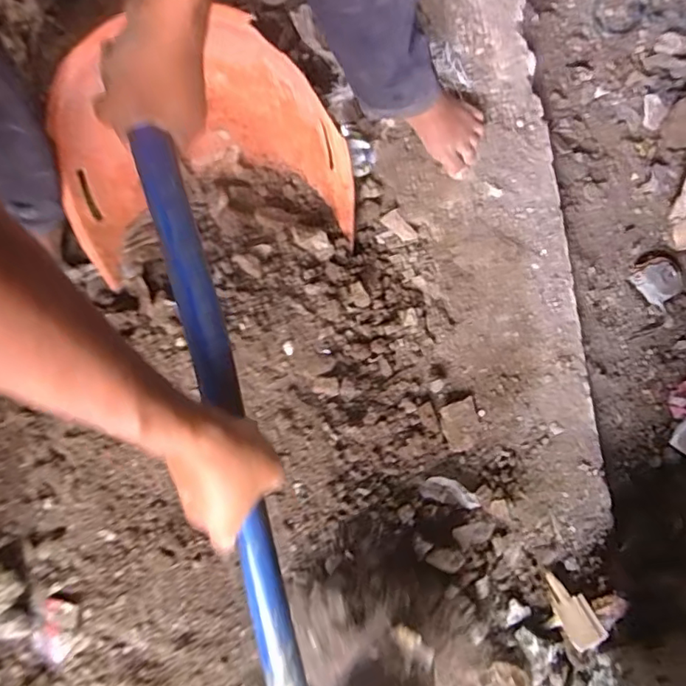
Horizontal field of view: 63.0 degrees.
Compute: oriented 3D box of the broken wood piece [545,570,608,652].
[{"bbox_3d":[0.277,0.323,0.680,0.042,0.004,0.088,-39,44,12],"label":"broken wood piece"}]

